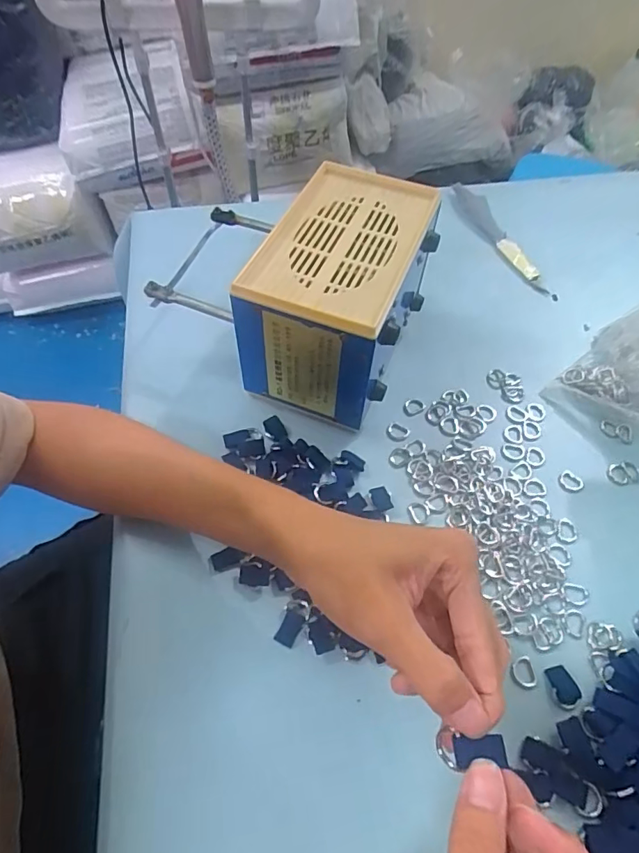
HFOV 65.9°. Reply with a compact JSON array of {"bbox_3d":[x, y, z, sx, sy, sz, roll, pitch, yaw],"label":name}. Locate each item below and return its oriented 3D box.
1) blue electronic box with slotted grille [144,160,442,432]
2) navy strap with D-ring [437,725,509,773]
[{"bbox_3d":[0.021,-0.110,0.424,0.112,0.124,0.175,20,58,11],"label":"blue electronic box with slotted grille"},{"bbox_3d":[0.066,0.141,0.216,0.028,0.004,0.015,-12,56,11],"label":"navy strap with D-ring"}]

